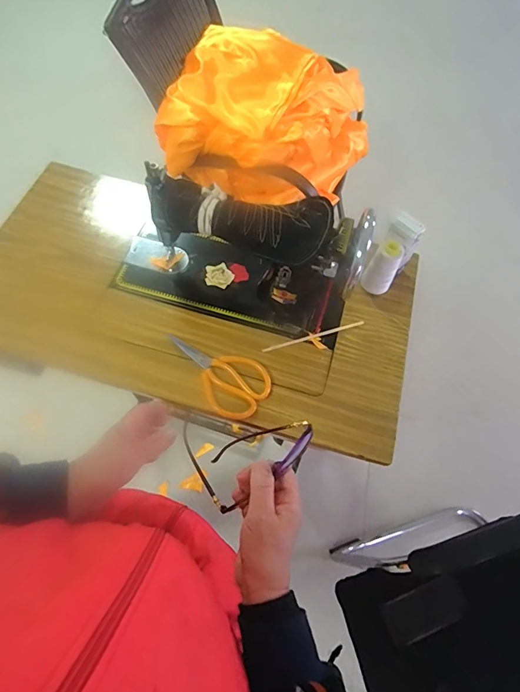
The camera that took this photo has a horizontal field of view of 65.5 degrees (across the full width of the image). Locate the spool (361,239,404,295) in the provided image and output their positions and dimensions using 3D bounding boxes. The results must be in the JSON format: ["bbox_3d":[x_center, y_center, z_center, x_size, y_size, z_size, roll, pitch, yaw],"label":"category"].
[{"bbox_3d":[0.216,-0.137,0.706,0.050,0.108,0.048,27,66,9],"label":"spool"}]

